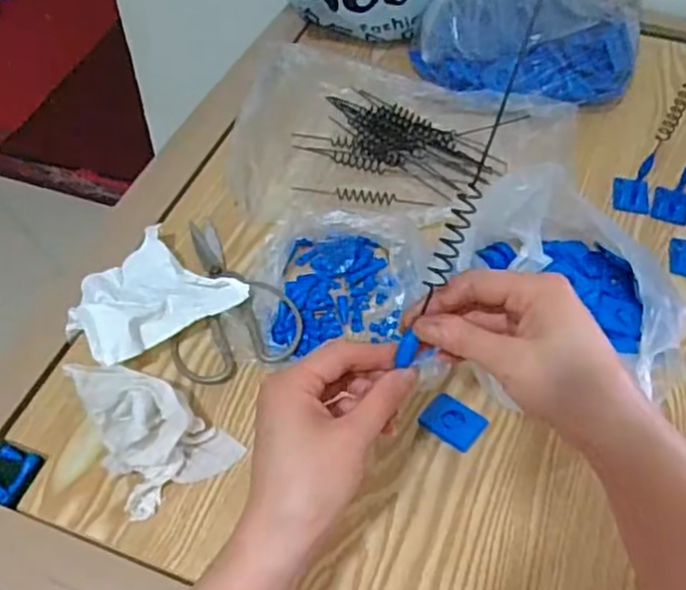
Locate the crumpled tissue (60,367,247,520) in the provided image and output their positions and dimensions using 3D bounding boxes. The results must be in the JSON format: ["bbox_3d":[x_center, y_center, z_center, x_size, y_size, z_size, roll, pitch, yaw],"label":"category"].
[{"bbox_3d":[-0.141,0.090,0.504,0.083,0.056,0.113,-26,57,-18],"label":"crumpled tissue"}]

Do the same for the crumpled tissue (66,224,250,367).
[{"bbox_3d":[-0.169,-0.002,0.575,0.123,0.056,0.130,39,62,25],"label":"crumpled tissue"}]

